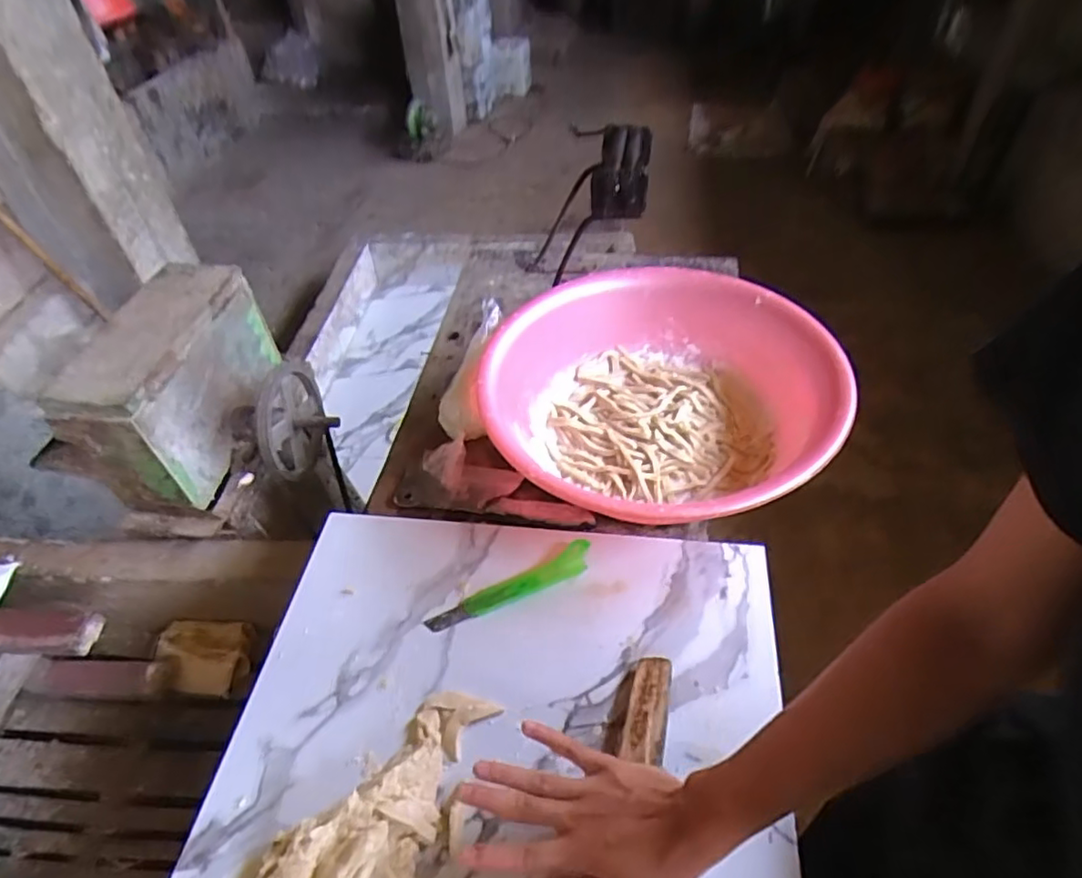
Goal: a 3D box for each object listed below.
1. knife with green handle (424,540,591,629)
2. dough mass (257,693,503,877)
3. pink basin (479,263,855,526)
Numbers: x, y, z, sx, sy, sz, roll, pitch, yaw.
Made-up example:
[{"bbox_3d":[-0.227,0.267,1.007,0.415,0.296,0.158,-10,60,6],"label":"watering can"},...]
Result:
[{"bbox_3d":[-0.030,0.154,0.650,0.182,0.021,0.036,-20,52,-15],"label":"knife with green handle"},{"bbox_3d":[-0.125,0.304,0.506,0.110,0.049,0.233,32,58,30],"label":"dough mass"},{"bbox_3d":[0.133,-0.051,0.759,0.379,0.151,0.398,-1,50,1],"label":"pink basin"}]

